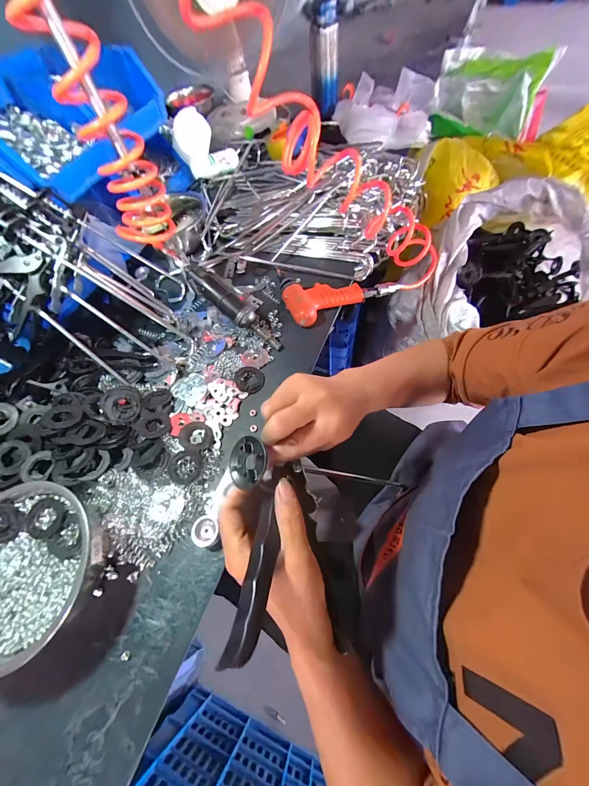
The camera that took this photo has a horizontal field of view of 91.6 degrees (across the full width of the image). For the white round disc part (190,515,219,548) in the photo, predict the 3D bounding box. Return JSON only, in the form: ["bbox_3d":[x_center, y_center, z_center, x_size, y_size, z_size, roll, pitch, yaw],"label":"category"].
[{"bbox_3d":[-0.117,0.182,0.378,0.034,0.017,0.037,-3,61,5],"label":"white round disc part"}]

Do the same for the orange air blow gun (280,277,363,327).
[{"bbox_3d":[0.044,-0.196,0.557,0.139,0.044,0.120,-28,62,-9],"label":"orange air blow gun"}]

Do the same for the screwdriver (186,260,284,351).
[{"bbox_3d":[-0.105,-0.152,0.508,0.211,0.033,0.041,41,72,-5],"label":"screwdriver"}]

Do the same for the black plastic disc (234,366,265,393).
[{"bbox_3d":[-0.079,-0.024,0.487,0.053,0.010,0.046,7,62,10],"label":"black plastic disc"}]

